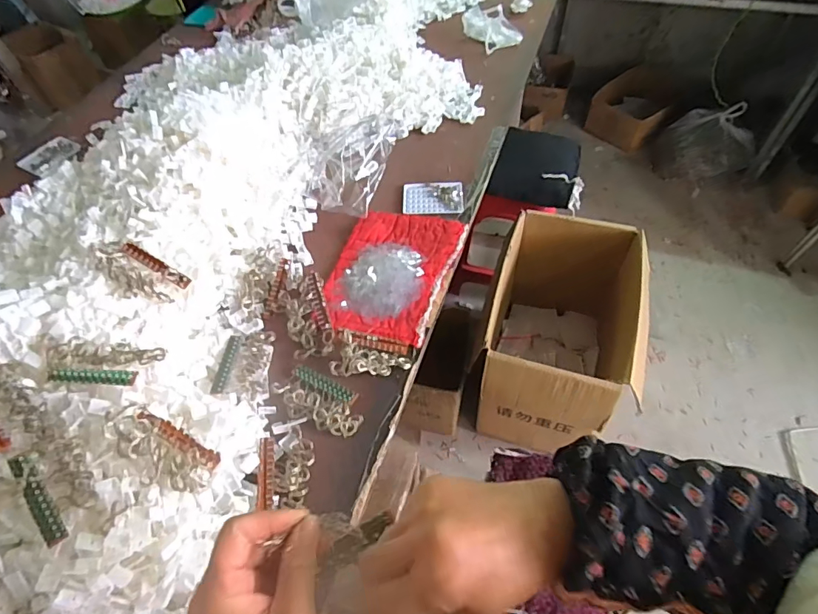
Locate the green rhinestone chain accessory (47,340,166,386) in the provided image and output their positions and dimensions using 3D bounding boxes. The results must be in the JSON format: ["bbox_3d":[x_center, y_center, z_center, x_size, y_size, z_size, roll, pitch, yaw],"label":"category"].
[{"bbox_3d":[-0.432,0.080,0.646,0.158,0.028,0.054,-1,55,3],"label":"green rhinestone chain accessory"}]

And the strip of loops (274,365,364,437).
[{"bbox_3d":[-0.143,0.151,0.746,0.151,0.013,0.075,24,60,18],"label":"strip of loops"}]

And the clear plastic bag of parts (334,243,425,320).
[{"bbox_3d":[-0.050,-0.061,0.883,0.155,0.024,0.180,12,57,12],"label":"clear plastic bag of parts"}]

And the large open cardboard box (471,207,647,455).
[{"bbox_3d":[0.410,0.083,1.290,0.376,0.447,0.552,18,58,15],"label":"large open cardboard box"}]

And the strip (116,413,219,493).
[{"bbox_3d":[-0.324,0.191,0.607,0.134,0.045,0.068,35,61,-3],"label":"strip"}]

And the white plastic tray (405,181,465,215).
[{"bbox_3d":[0.054,-0.242,1.018,0.132,0.004,0.100,-3,55,1],"label":"white plastic tray"}]

